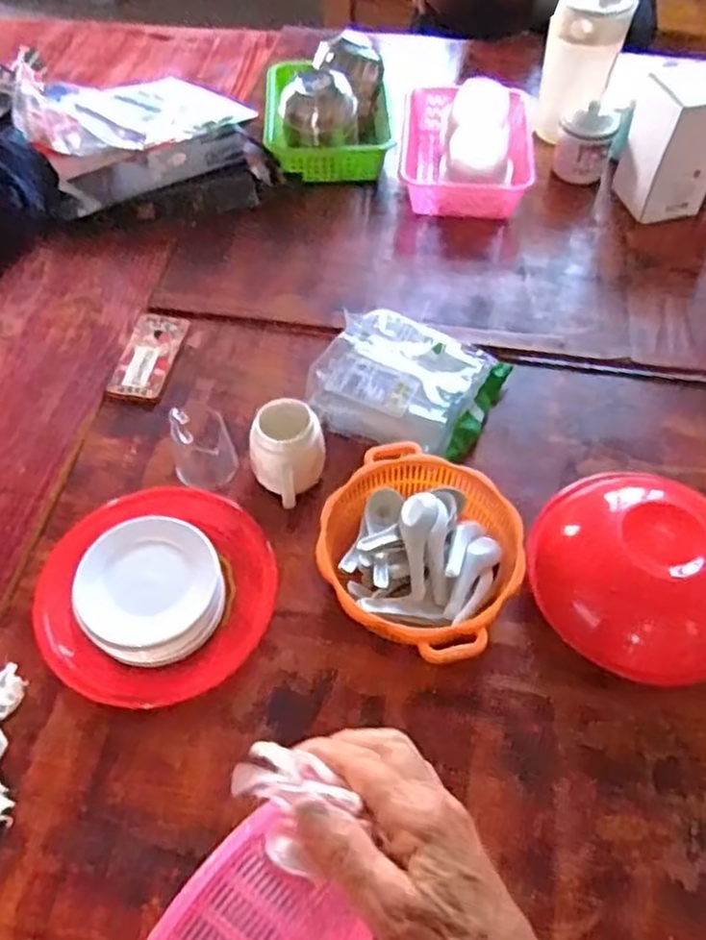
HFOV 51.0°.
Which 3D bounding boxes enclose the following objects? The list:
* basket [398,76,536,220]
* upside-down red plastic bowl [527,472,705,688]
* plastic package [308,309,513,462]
[{"bbox_3d":[0.190,-0.544,1.238,0.216,0.108,0.274,5,56,4],"label":"basket"},{"bbox_3d":[0.314,0.102,0.802,0.227,0.091,0.252,-20,57,-12],"label":"upside-down red plastic bowl"},{"bbox_3d":[0.068,-0.112,0.968,0.225,0.064,0.190,19,58,14],"label":"plastic package"}]

